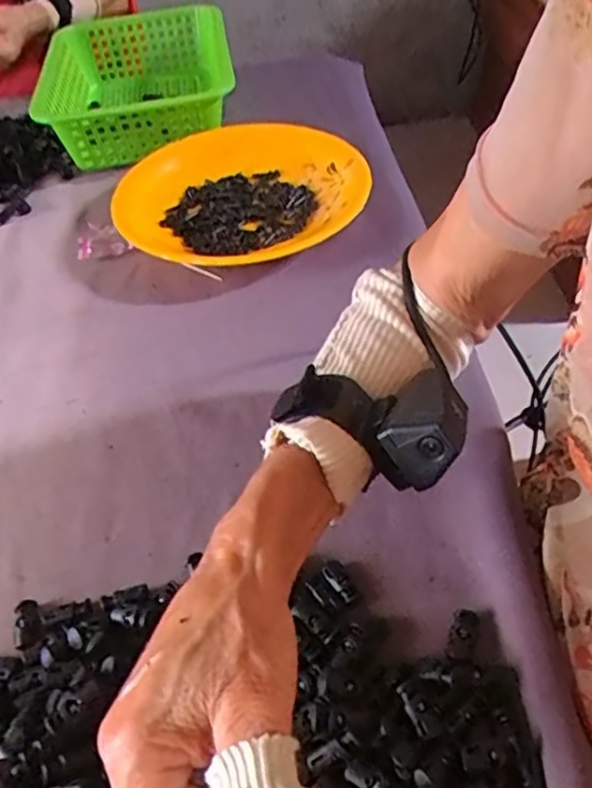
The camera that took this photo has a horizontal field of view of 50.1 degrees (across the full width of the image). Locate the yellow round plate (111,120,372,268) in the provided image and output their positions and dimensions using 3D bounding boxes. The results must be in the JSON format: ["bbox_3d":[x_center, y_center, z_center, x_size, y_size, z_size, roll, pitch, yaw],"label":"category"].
[{"bbox_3d":[-0.056,-0.199,0.636,0.235,0.039,0.232,-3,47,3],"label":"yellow round plate"}]

